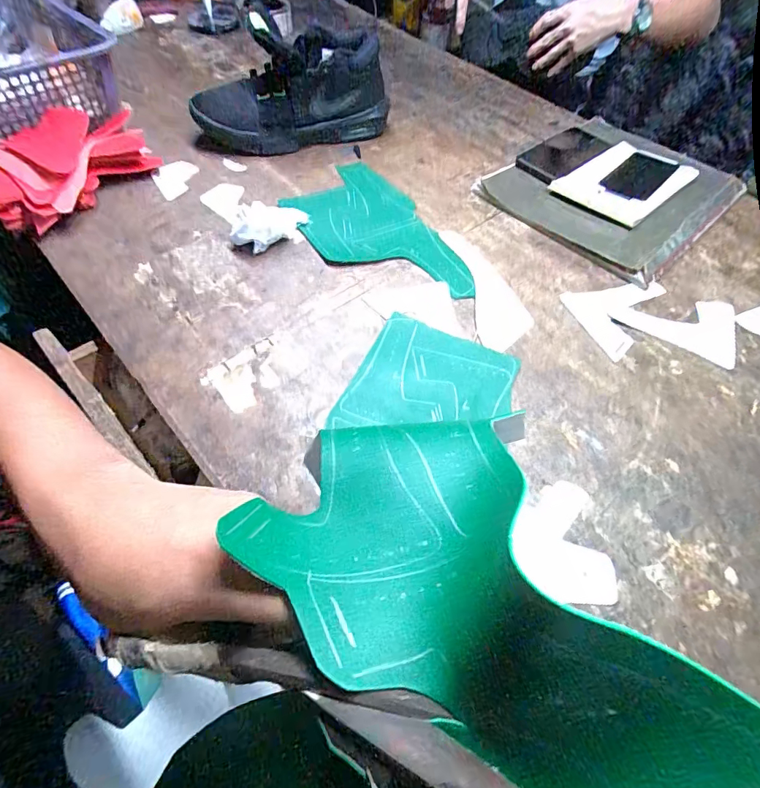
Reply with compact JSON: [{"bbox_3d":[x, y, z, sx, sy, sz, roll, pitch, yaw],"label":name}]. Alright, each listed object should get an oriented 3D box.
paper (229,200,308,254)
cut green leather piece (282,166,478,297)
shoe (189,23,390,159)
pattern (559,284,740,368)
[{"bbox_3d":[-0.136,-0.213,0.540,0.101,0.036,0.059,-25,62,-19],"label":"paper"},{"bbox_3d":[0.002,-0.214,0.570,0.177,0.012,0.308,-36,66,-24],"label":"cut green leather piece"},{"bbox_3d":[-0.137,-0.451,0.646,0.280,0.134,0.108,-18,60,-16],"label":"shoe"},{"bbox_3d":[0.311,-0.081,0.493,0.186,0.006,0.112,4,56,-2],"label":"pattern"}]

